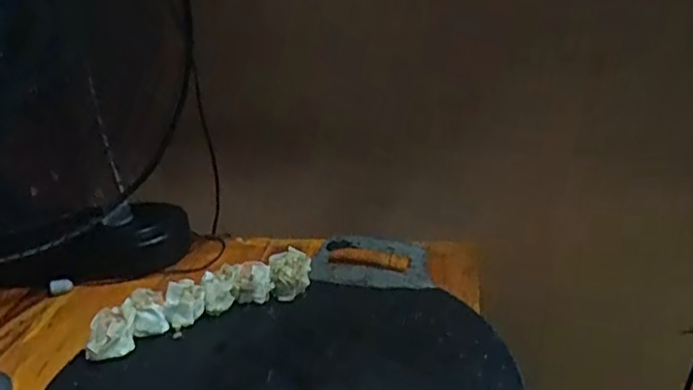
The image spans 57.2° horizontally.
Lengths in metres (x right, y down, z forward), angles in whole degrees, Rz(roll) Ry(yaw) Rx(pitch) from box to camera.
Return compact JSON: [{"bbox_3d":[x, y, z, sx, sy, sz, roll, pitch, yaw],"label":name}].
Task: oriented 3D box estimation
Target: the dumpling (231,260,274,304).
[{"bbox_3d":[-0.084,0.080,0.573,0.034,0.032,0.024,-4,24,0],"label":"dumpling"}]

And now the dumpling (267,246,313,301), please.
[{"bbox_3d":[-0.051,0.073,0.576,0.038,0.036,0.031,-4,24,1],"label":"dumpling"}]

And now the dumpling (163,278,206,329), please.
[{"bbox_3d":[-0.140,0.093,0.547,0.033,0.034,0.025,-11,25,-15],"label":"dumpling"}]

